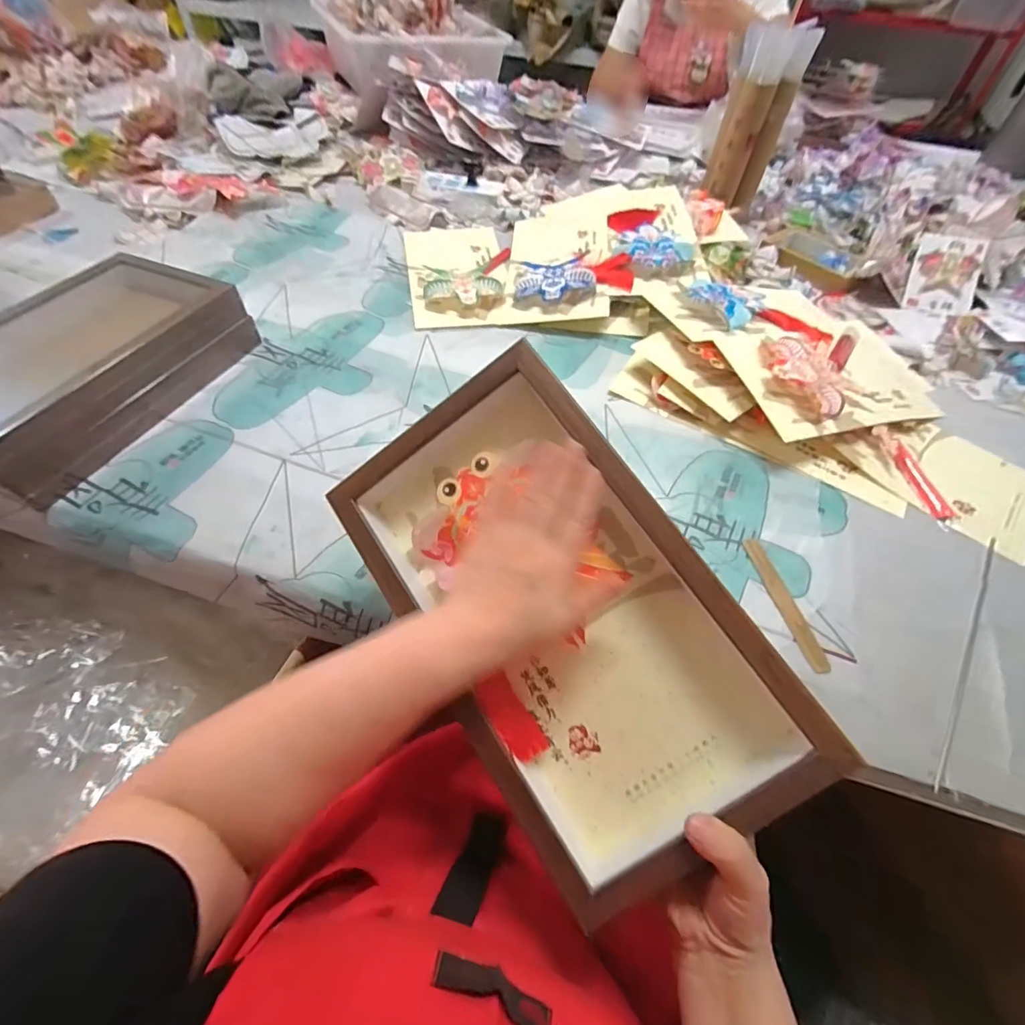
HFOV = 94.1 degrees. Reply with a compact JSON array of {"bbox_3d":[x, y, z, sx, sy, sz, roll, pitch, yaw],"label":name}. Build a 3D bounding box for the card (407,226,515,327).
[{"bbox_3d":[-0.090,-0.432,0.832,0.177,0.023,0.326,-8,54,-8],"label":"card"}]

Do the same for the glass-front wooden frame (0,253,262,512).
[{"bbox_3d":[-0.527,-0.183,0.589,0.196,0.091,0.337,19,55,11],"label":"glass-front wooden frame"}]

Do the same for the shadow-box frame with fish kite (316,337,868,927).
[{"bbox_3d":[0.032,0.068,0.344,0.208,0.057,0.340,-40,78,9],"label":"shadow-box frame with fish kite"}]

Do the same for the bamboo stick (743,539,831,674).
[{"bbox_3d":[0.274,0.088,0.481,0.019,0.004,0.144,-8,55,-8],"label":"bamboo stick"}]

